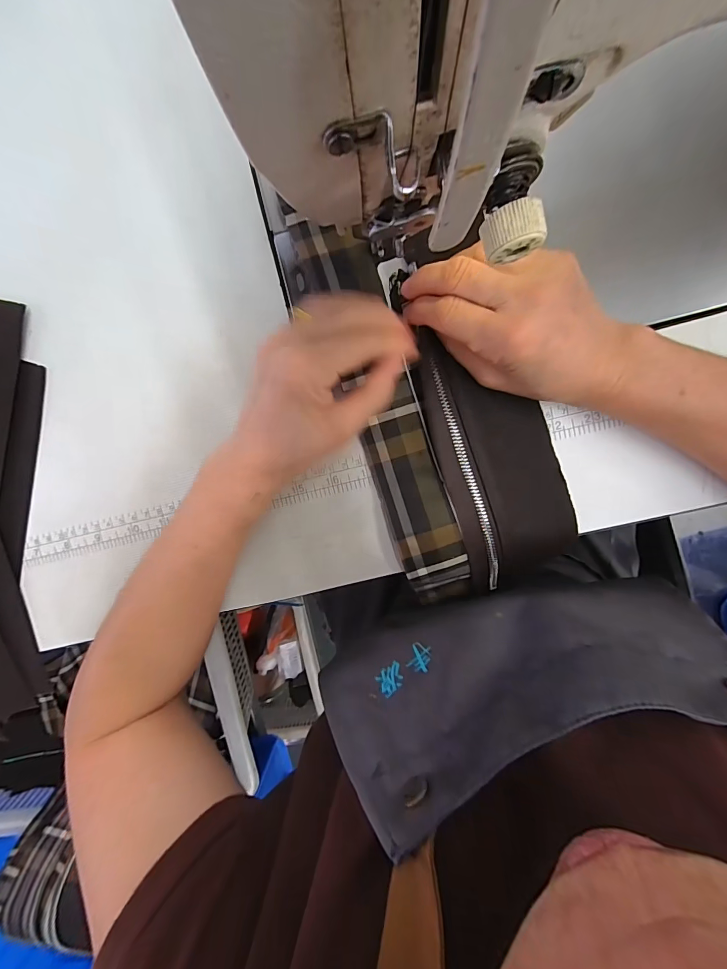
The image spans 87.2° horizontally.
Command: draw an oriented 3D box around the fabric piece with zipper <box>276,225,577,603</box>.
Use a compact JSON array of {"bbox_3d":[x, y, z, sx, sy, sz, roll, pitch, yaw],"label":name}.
[{"bbox_3d":[0.041,-0.051,0.254,0.118,0.022,0.262,-27,95,6],"label":"fabric piece with zipper"}]

